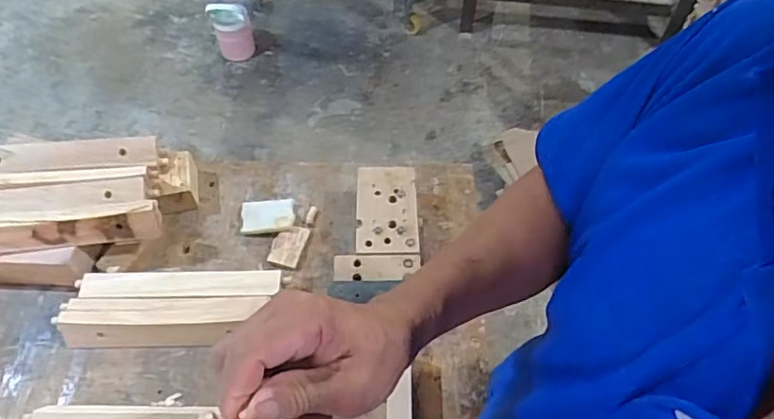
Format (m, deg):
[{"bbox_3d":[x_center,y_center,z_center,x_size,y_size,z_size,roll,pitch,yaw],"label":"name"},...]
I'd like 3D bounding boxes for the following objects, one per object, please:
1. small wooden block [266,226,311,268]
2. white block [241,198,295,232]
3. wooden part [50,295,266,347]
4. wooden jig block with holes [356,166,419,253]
[{"bbox_3d":[-0.137,0.050,0.806,0.043,0.009,0.064,12,57,6],"label":"small wooden block"},{"bbox_3d":[-0.170,0.006,0.828,0.075,0.013,0.053,-7,57,-7],"label":"white block"},{"bbox_3d":[-0.280,0.140,0.725,0.249,0.041,0.052,0,56,-2],"label":"wooden part"},{"bbox_3d":[0.000,-0.001,0.779,0.080,0.018,0.134,0,56,-2],"label":"wooden jig block with holes"}]

